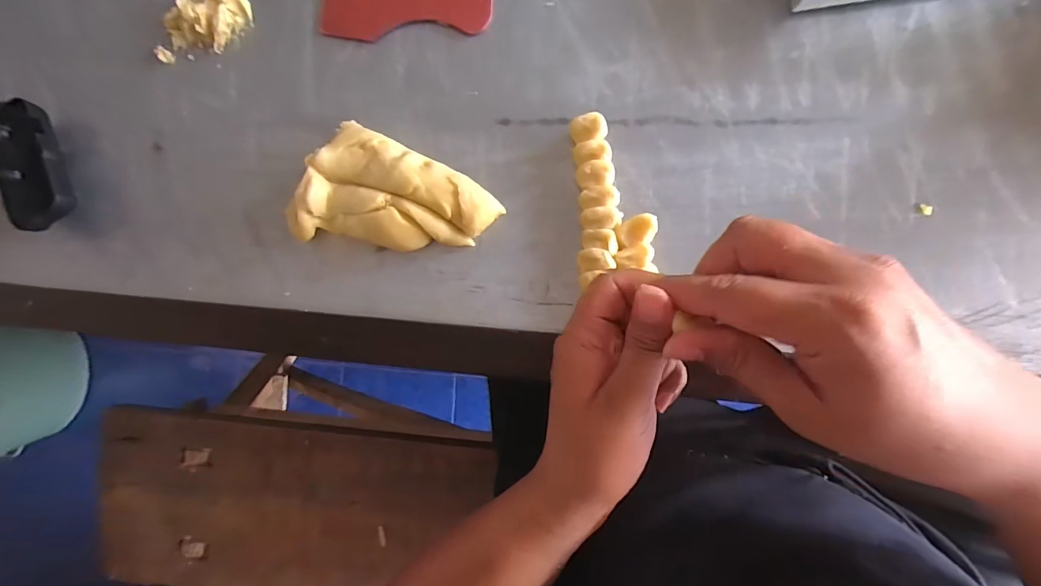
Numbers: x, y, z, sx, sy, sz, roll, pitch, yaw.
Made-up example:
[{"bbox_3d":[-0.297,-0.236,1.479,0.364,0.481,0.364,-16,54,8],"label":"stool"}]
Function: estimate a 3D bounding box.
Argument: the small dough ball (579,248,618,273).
[{"bbox_3d":[0.053,-0.023,0.305,0.025,0.018,0.015,-3,88,10],"label":"small dough ball"}]

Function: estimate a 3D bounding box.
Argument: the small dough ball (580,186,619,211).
[{"bbox_3d":[0.055,-0.065,0.304,0.027,0.017,0.014,-5,88,10],"label":"small dough ball"}]

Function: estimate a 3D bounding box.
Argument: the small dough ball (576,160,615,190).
[{"bbox_3d":[0.052,-0.082,0.304,0.025,0.015,0.020,-10,87,9],"label":"small dough ball"}]

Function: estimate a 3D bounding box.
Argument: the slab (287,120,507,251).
[{"bbox_3d":[-0.093,-0.062,0.324,0.138,0.027,0.089,25,93,9],"label":"slab"}]

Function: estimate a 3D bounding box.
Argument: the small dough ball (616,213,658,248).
[{"bbox_3d":[0.079,-0.041,0.299,0.026,0.019,0.019,-14,87,9],"label":"small dough ball"}]

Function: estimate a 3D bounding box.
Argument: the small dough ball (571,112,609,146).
[{"bbox_3d":[0.047,-0.113,0.305,0.025,0.015,0.018,-8,87,9],"label":"small dough ball"}]

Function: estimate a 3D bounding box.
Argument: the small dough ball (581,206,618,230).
[{"bbox_3d":[0.054,-0.050,0.304,0.024,0.018,0.014,-2,89,10],"label":"small dough ball"}]

